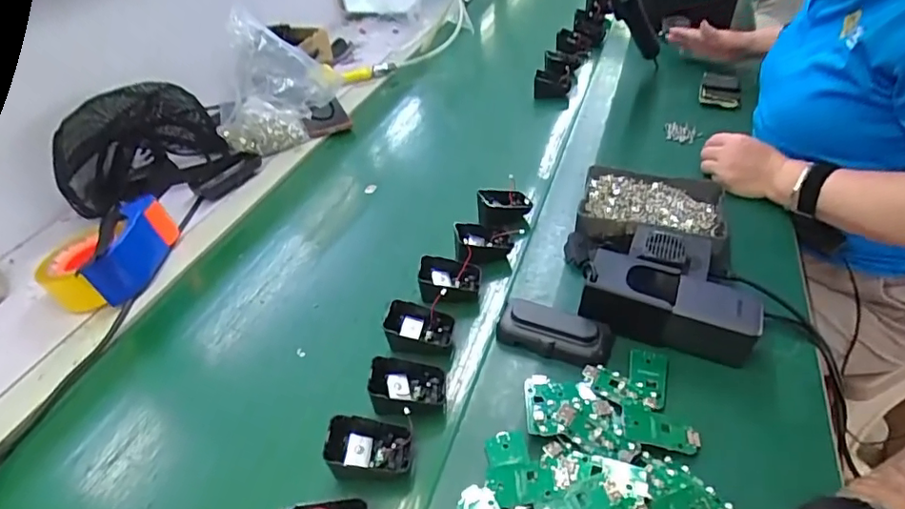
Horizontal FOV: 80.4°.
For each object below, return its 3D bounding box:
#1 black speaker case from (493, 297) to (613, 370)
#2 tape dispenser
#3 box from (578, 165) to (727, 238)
[{"bbox_3d":[0.097,0.074,0.518,0.105,0.025,0.050,14,47,23],"label":"black speaker case"},{"bbox_3d":[-0.421,0.001,0.655,0.105,0.066,0.144,4,44,14],"label":"tape dispenser"},{"bbox_3d":[0.237,-0.058,0.640,0.157,0.034,0.123,7,45,17],"label":"box"}]

